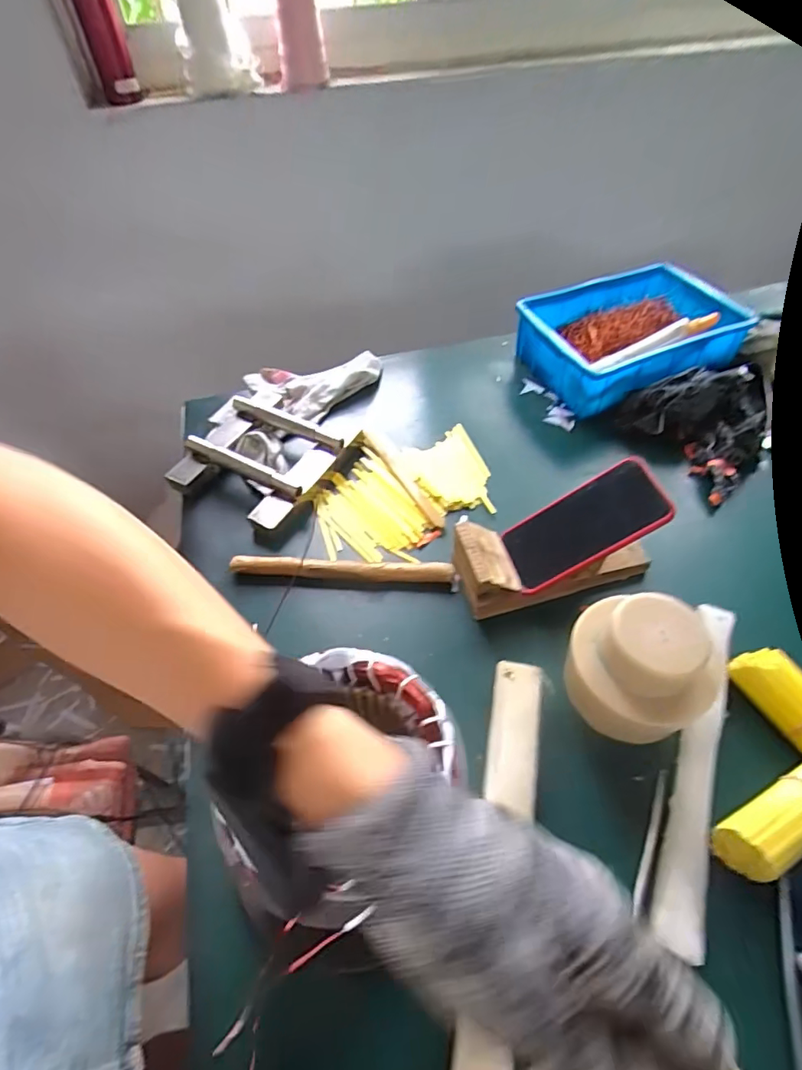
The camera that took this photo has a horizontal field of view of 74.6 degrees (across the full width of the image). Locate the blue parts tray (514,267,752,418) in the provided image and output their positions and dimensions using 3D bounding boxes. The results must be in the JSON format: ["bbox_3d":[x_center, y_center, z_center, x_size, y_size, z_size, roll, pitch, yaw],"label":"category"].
[{"bbox_3d":[0.349,-0.308,0.799,0.316,0.080,0.207,-22,54,-14],"label":"blue parts tray"}]

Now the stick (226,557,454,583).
[{"bbox_3d":[-0.066,0.039,0.583,0.243,0.021,0.021,1,52,4],"label":"stick"}]

